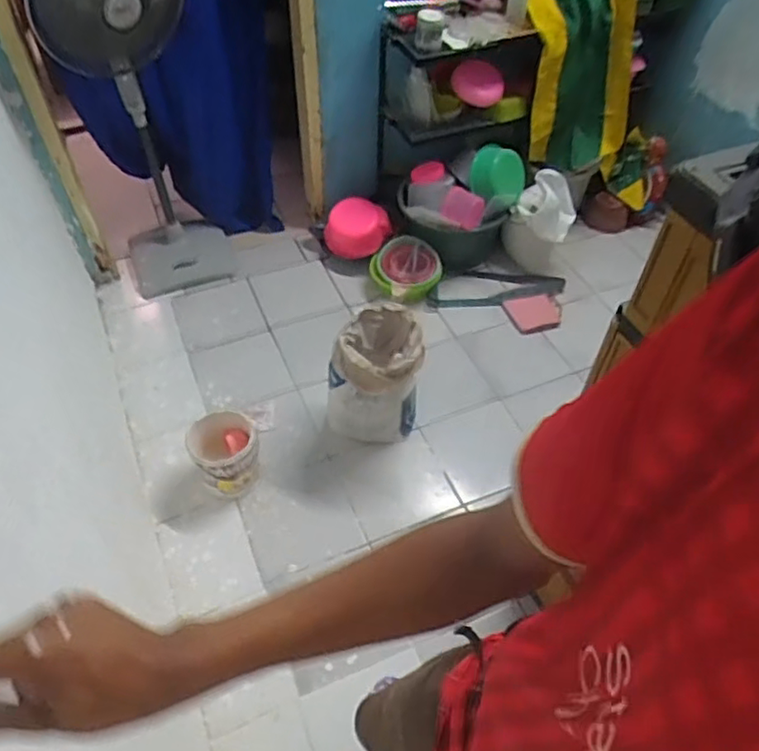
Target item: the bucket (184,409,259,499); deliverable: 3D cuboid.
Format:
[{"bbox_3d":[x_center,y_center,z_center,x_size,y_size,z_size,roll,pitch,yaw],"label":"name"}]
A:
[{"bbox_3d":[-0.424,0.226,1.769,0.184,0.207,0.193,-1,49,1],"label":"bucket"}]

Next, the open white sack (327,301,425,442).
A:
[{"bbox_3d":[-0.014,0.017,1.803,0.266,0.404,0.210,0,49,2],"label":"open white sack"}]

